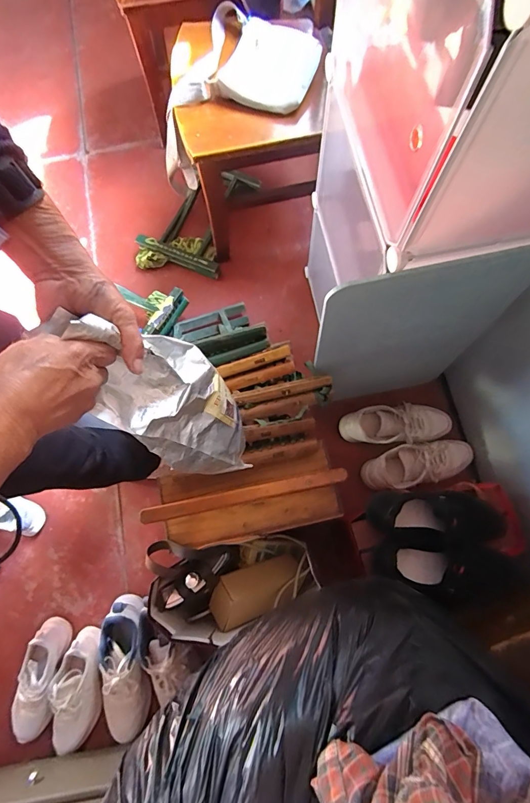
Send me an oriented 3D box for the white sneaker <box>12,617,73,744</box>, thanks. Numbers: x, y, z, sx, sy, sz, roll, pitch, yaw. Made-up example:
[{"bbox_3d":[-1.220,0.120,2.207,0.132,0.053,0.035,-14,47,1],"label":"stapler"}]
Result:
[{"bbox_3d":[-0.562,0.688,0.931,0.106,0.089,0.252,8,77,4],"label":"white sneaker"}]

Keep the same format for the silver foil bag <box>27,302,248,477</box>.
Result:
[{"bbox_3d":[-0.110,0.000,0.471,0.055,0.320,0.143,23,76,37],"label":"silver foil bag"}]

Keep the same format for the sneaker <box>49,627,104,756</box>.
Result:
[{"bbox_3d":[-0.452,0.706,0.919,0.116,0.091,0.245,10,77,4],"label":"sneaker"}]

